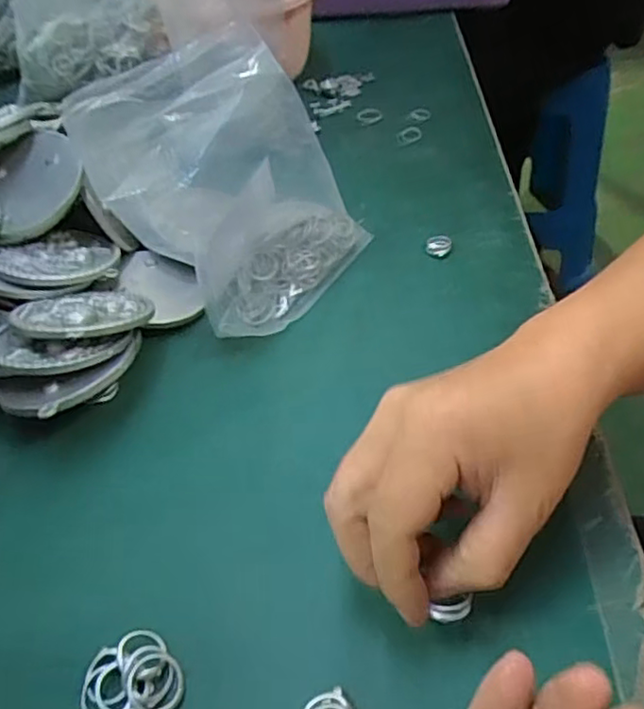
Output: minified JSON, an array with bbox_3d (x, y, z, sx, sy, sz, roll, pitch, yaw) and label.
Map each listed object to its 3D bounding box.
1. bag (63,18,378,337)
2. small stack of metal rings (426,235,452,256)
[{"bbox_3d":[-0.049,-0.086,0.371,0.122,0.170,0.062,-32,42,5],"label":"bag"},{"bbox_3d":[0.078,-0.073,0.433,0.016,0.005,0.021,4,46,11],"label":"small stack of metal rings"}]

